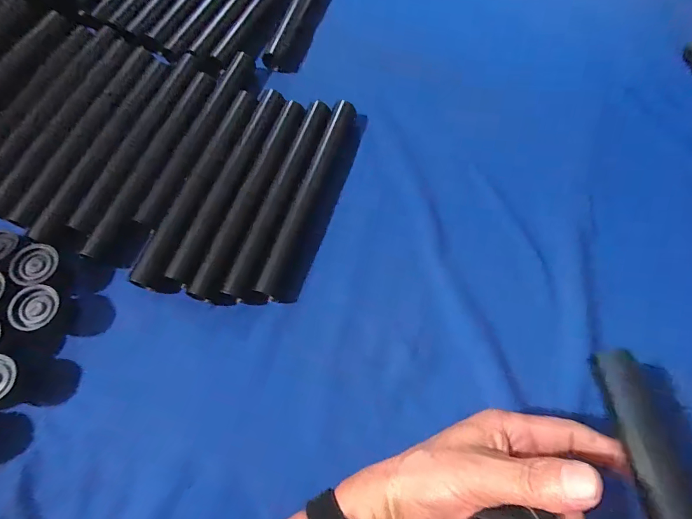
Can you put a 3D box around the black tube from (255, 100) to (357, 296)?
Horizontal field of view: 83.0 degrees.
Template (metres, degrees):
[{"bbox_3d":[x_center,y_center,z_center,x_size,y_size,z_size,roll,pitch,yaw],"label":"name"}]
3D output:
[{"bbox_3d":[-0.035,-0.067,0.376,0.022,0.015,0.221,19,68,5],"label":"black tube"}]

